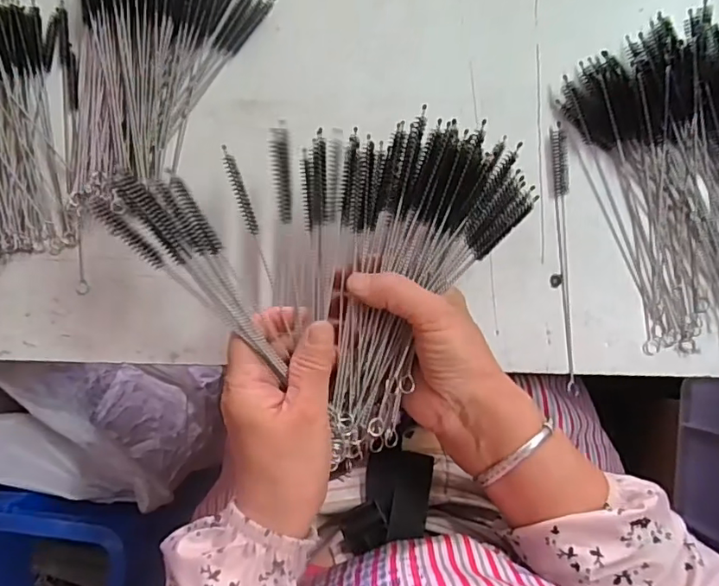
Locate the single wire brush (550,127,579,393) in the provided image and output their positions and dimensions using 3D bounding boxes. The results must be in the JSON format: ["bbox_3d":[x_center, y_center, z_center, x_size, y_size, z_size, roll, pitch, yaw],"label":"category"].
[{"bbox_3d":[0.148,-0.026,0.390,0.010,0.007,0.195,-2,84,4],"label":"single wire brush"}]

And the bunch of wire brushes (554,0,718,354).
[{"bbox_3d":[0.261,-0.082,0.376,0.179,0.032,0.231,-18,83,2],"label":"bunch of wire brushes"}]

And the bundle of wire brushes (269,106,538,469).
[{"bbox_3d":[0.029,-0.004,0.323,0.150,0.036,0.192,-4,84,4],"label":"bundle of wire brushes"}]

